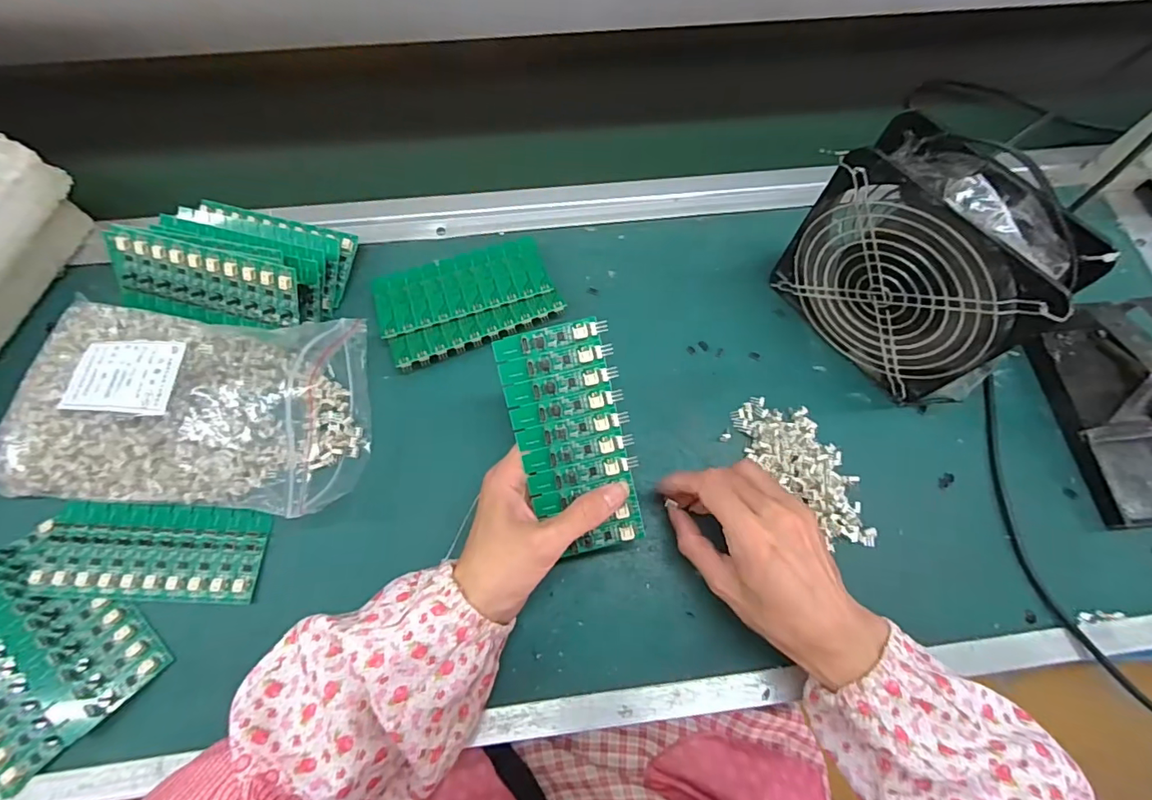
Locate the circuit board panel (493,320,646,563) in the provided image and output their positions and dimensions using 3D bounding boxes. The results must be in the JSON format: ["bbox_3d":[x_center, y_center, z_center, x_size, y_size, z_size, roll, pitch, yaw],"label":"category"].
[{"bbox_3d":[-0.001,0.024,0.309,0.066,0.004,0.136,-14,97,0],"label":"circuit board panel"}]

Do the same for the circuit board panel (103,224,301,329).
[{"bbox_3d":[-0.274,-0.086,0.379,0.140,0.008,0.056,11,114,4],"label":"circuit board panel"}]

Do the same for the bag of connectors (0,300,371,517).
[{"bbox_3d":[-0.271,0.000,0.354,0.238,0.049,0.142,4,70,0],"label":"bag of connectors"}]

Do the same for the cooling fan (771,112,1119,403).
[{"bbox_3d":[0.231,-0.084,0.350,0.057,0.152,0.157,-38,75,-14],"label":"cooling fan"}]

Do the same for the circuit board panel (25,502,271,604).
[{"bbox_3d":[-0.281,0.100,0.339,0.138,0.006,0.060,3,70,0],"label":"circuit board panel"}]

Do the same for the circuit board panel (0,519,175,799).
[{"bbox_3d":[-0.338,0.151,0.320,0.133,0.012,0.100,43,75,13],"label":"circuit board panel"}]

